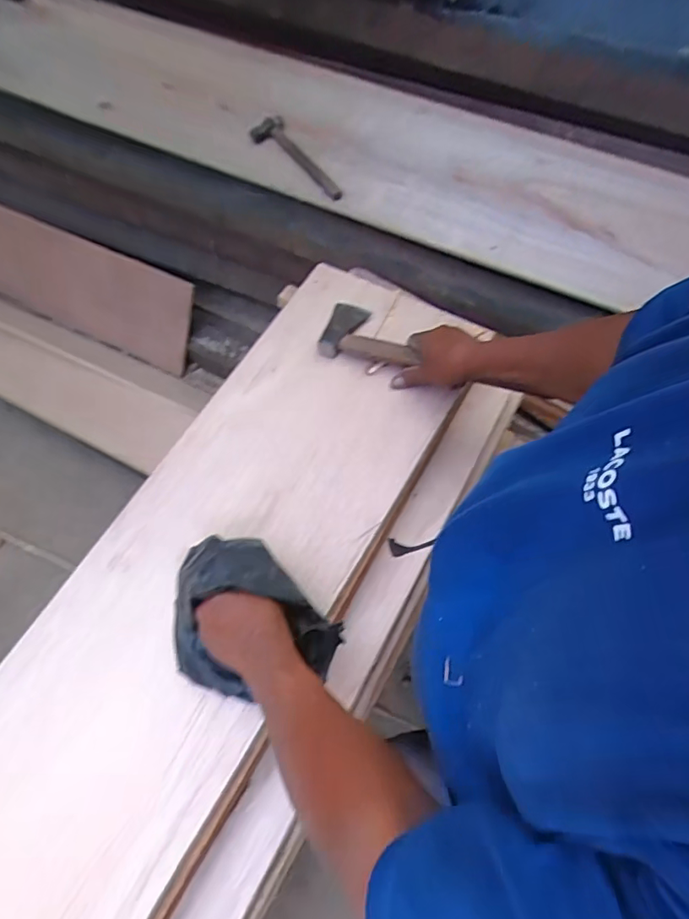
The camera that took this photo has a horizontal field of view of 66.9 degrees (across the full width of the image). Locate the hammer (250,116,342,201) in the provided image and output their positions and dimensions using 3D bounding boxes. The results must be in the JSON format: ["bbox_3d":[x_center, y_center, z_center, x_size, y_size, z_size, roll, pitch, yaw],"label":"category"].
[{"bbox_3d":[-0.120,-0.772,1.337,0.081,0.034,0.348,-34,67,-14],"label":"hammer"}]

